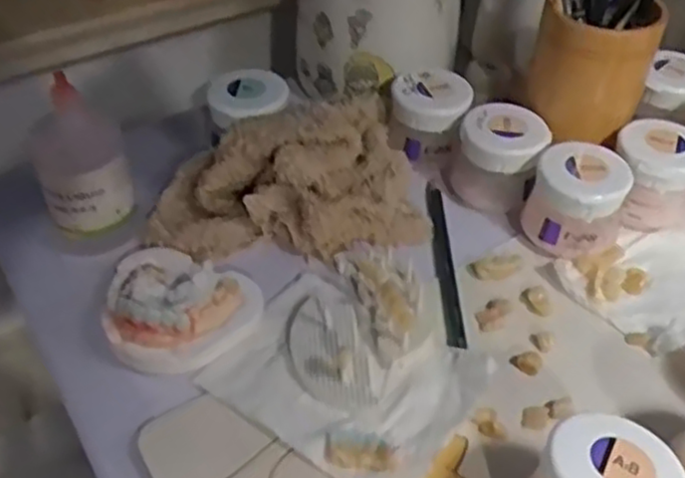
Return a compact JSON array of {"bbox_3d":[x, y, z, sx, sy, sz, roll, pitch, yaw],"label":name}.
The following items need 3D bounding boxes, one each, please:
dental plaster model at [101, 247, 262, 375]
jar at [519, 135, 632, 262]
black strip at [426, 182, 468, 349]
[{"bbox_3d":[-0.088,0.032,0.374,0.078,0.028,0.069,21,47,19],"label":"dental plaster model"},{"bbox_3d":[0.132,-0.023,0.414,0.050,0.044,0.049,1,44,-1],"label":"jar"},{"bbox_3d":[0.057,0.011,0.417,0.010,0.011,0.131,1,44,-1],"label":"black strip"}]

